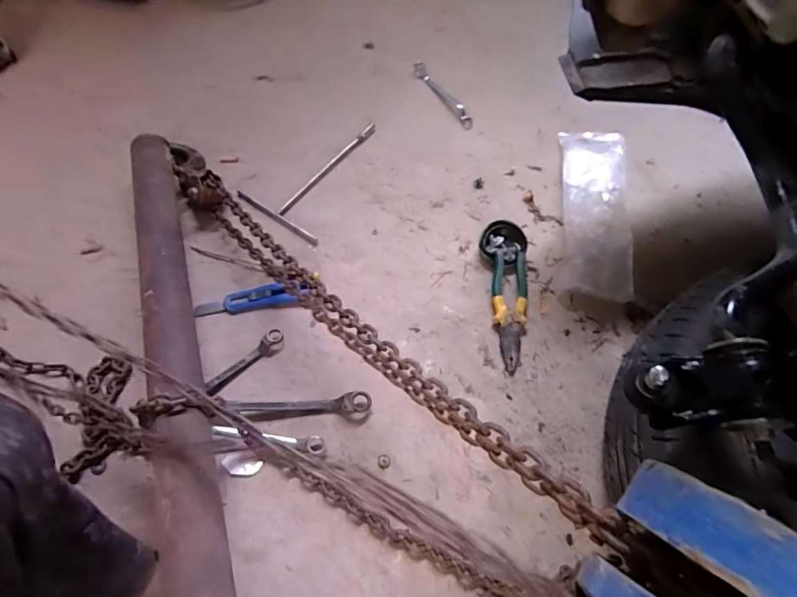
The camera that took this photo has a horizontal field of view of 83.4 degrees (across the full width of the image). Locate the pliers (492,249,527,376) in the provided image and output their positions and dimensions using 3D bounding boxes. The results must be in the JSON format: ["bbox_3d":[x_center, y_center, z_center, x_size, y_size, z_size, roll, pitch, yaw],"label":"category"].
[{"bbox_3d":[0.173,0.017,0.698,0.055,0.024,0.204,7,60,4],"label":"pliers"}]

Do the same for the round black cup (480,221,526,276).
[{"bbox_3d":[0.176,-0.088,0.757,0.074,0.032,0.088,19,62,11],"label":"round black cup"}]

